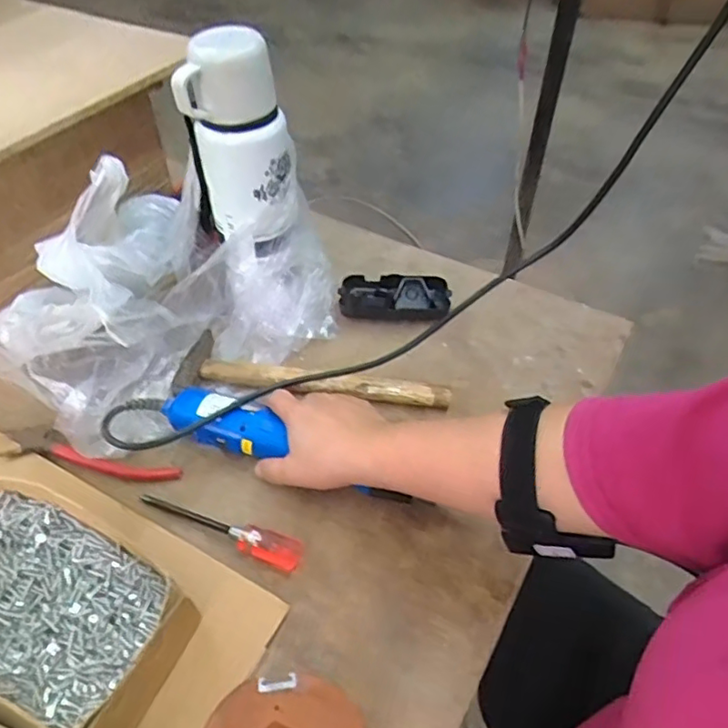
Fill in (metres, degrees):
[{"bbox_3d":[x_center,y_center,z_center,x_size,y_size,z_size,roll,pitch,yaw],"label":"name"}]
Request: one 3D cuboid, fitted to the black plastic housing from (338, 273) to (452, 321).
[{"bbox_3d":[0.032,-0.071,0.604,0.108,0.020,0.050,6,47,2],"label":"black plastic housing"}]

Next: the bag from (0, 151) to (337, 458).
[{"bbox_3d":[-0.174,-0.070,0.531,0.281,0.150,0.171,-34,57,-29],"label":"bag"}]

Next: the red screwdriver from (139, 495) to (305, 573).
[{"bbox_3d":[-0.108,0.116,0.444,0.136,0.025,0.023,22,50,16],"label":"red screwdriver"}]

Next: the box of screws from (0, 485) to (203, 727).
[{"bbox_3d":[-0.200,0.155,0.376,0.187,0.057,0.103,21,49,15],"label":"box of screws"}]

